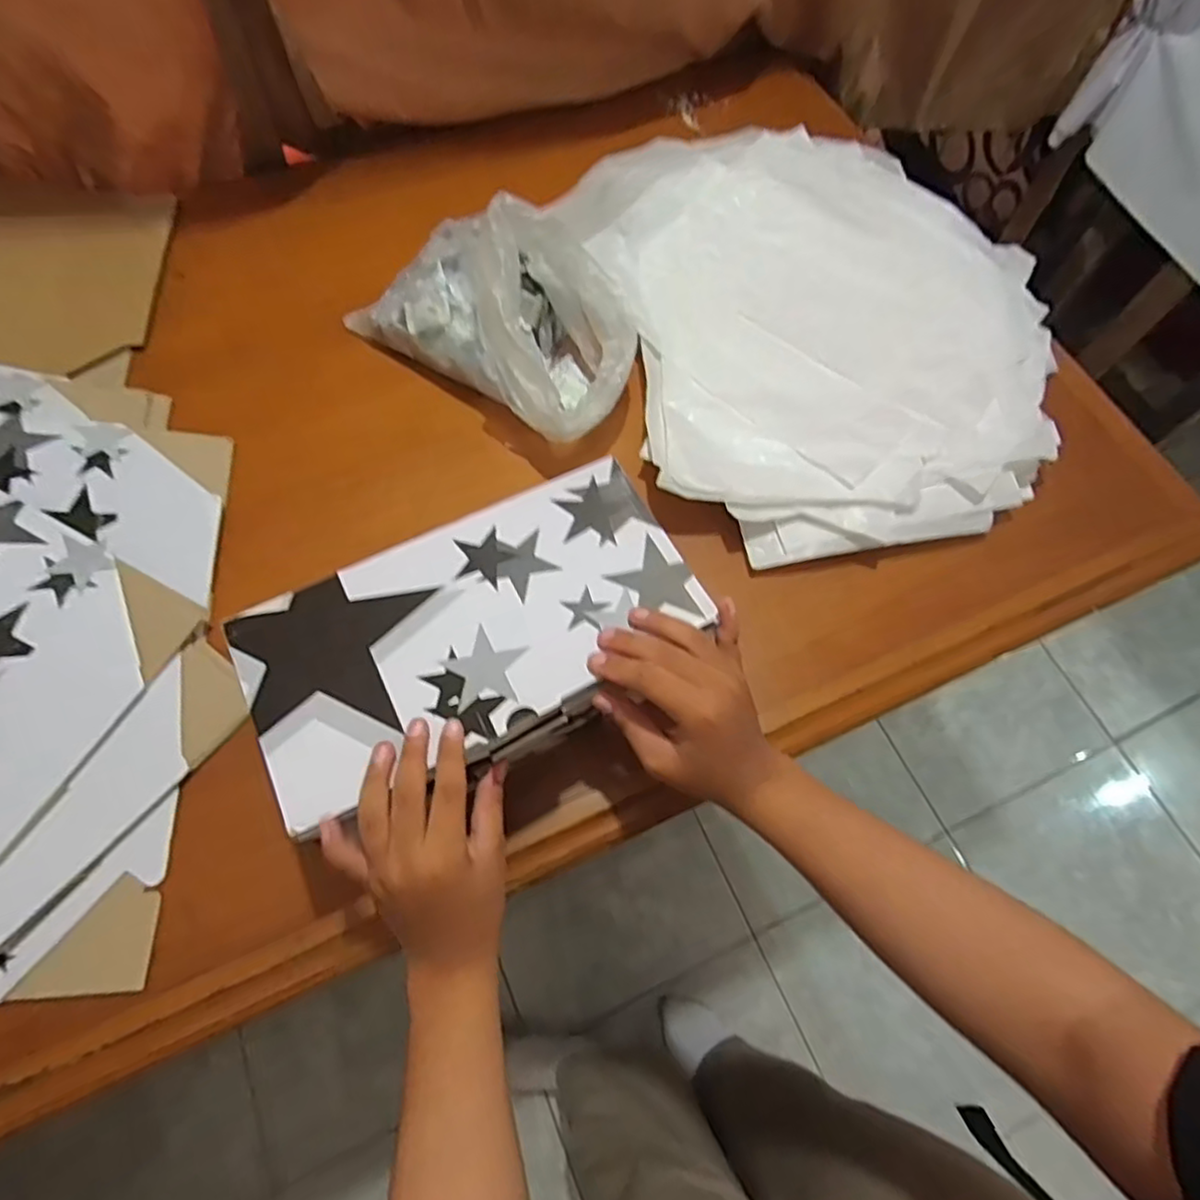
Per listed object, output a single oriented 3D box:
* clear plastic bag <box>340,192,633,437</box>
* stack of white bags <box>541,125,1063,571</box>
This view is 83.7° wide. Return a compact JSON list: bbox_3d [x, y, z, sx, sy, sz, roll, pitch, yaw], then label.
[{"bbox_3d":[-0.073,-0.268,0.582,0.264,0.113,0.174,36,69,12],"label":"clear plastic bag"},{"bbox_3d":[0.198,-0.286,0.648,0.432,0.047,0.522,-11,67,-8],"label":"stack of white bags"}]

